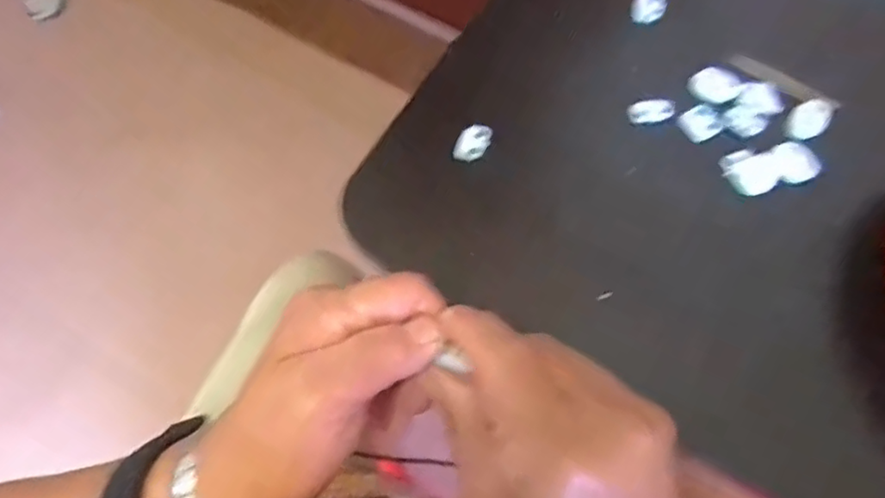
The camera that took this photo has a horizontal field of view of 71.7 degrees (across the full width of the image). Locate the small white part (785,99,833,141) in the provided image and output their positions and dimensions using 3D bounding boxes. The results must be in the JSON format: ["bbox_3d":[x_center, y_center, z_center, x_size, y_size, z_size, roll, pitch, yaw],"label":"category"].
[{"bbox_3d":[0.194,-0.069,0.324,0.024,0.008,0.018,-38,75,-14],"label":"small white part"}]

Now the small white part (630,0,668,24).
[{"bbox_3d":[0.119,-0.140,0.355,0.018,0.005,0.025,29,72,9],"label":"small white part"}]

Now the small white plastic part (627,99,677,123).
[{"bbox_3d":[0.113,-0.074,0.330,0.024,0.007,0.010,-8,70,12],"label":"small white plastic part"}]

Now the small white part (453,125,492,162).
[{"bbox_3d":[0.016,-0.056,0.325,0.015,0.004,0.023,33,72,10],"label":"small white part"}]

